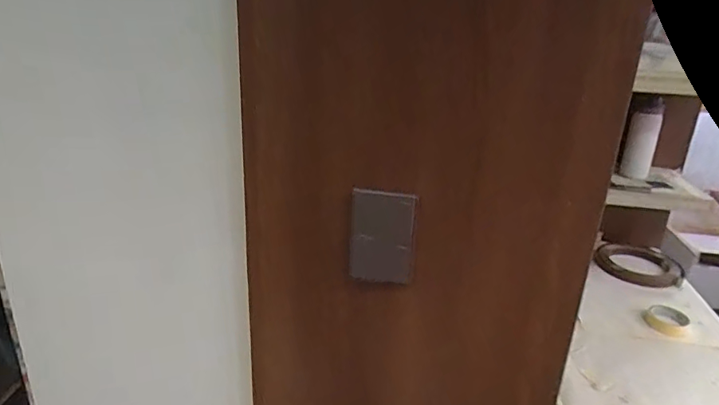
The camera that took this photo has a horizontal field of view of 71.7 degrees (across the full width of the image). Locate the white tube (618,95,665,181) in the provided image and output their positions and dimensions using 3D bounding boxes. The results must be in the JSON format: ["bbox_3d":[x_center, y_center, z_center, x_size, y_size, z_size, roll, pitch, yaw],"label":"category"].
[{"bbox_3d":[0.802,-0.180,1.413,0.076,0.241,0.088,13,25,27],"label":"white tube"}]

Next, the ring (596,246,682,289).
[{"bbox_3d":[0.811,0.176,1.437,0.219,0.029,0.206,1,22,0],"label":"ring"}]

